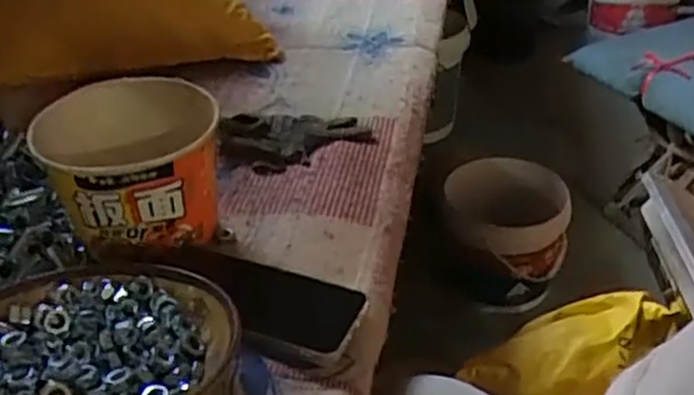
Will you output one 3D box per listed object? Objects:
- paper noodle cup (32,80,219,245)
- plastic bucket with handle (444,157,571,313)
[{"bbox_3d":[-0.174,-0.019,0.598,0.135,0.105,0.129,-2,34,1],"label":"paper noodle cup"},{"bbox_3d":[0.270,0.065,1.246,0.194,0.204,0.177,3,35,10],"label":"plastic bucket with handle"}]

